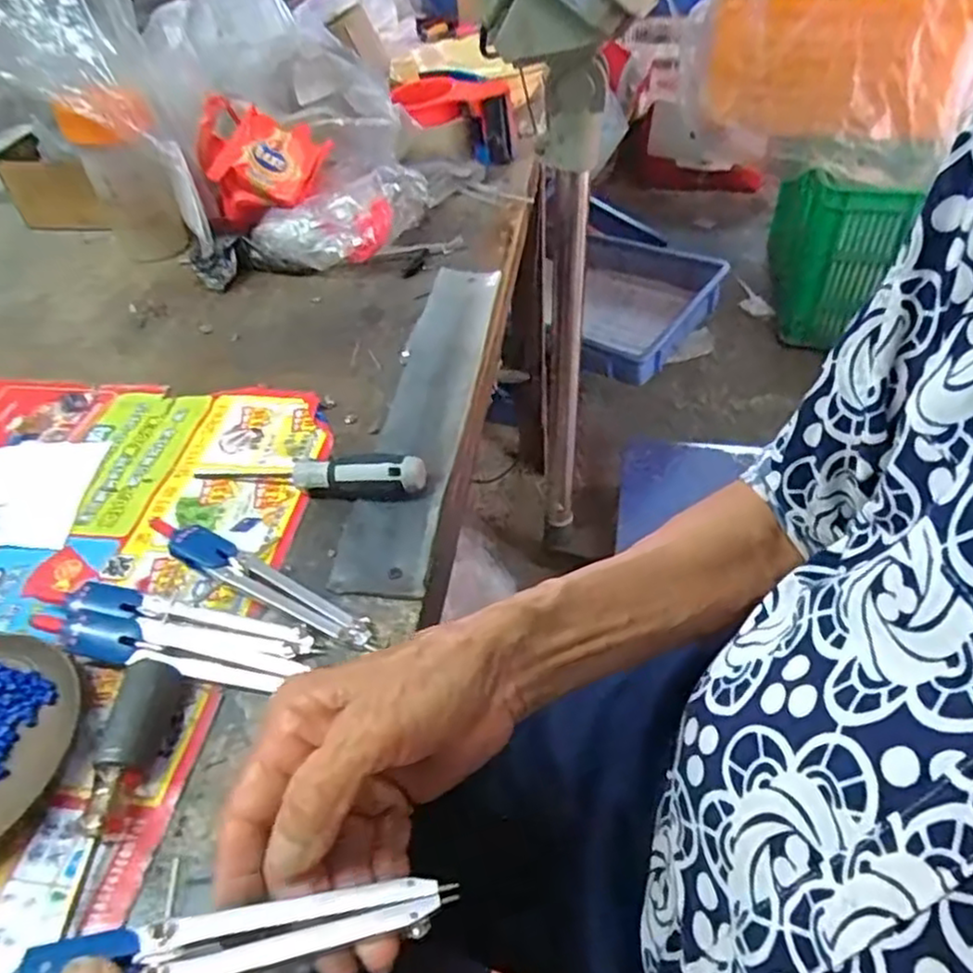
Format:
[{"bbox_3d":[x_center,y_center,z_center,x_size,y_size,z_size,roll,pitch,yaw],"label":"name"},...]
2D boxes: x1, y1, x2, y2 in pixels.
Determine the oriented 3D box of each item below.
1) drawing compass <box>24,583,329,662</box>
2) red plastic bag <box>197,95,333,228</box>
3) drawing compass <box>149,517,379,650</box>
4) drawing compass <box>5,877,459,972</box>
[{"bbox_3d":[-0.162,0.066,0.359,0.159,0.012,0.020,6,45,13],"label":"drawing compass"},{"bbox_3d":[-0.194,-0.286,0.628,0.117,0.078,0.063,11,47,15],"label":"red plastic bag"},{"bbox_3d":[-0.122,0.047,0.373,0.147,0.016,0.019,19,49,24],"label":"drawing compass"},{"bbox_3d":[-0.085,0.142,0.217,0.148,0.007,0.019,-8,44,-6],"label":"drawing compass"}]

